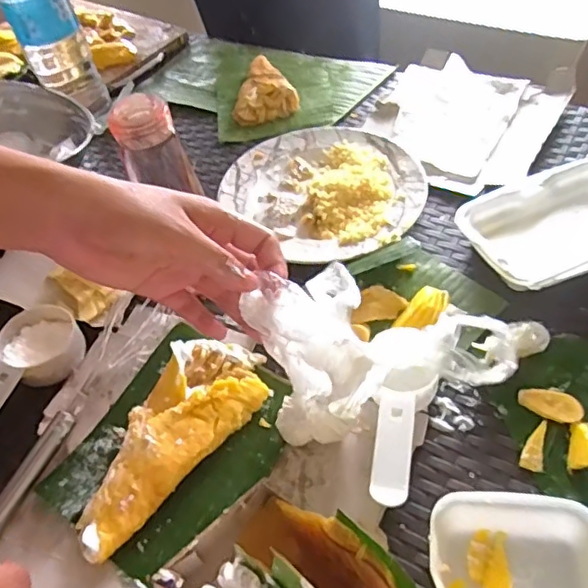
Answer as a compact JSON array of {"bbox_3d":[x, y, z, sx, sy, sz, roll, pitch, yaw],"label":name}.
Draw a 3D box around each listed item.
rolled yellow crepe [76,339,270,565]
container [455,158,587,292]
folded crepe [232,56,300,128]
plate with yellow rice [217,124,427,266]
[{"bbox_3d":[-0.093,0.114,0.463,0.086,0.022,0.194,16,55,18],"label":"rolled yellow crepe"},{"bbox_3d":[0.258,-0.063,0.563,0.185,0.041,0.129,-23,52,-12],"label":"container"},{"bbox_3d":[-0.053,-0.291,0.808,0.085,0.024,0.152,-17,51,-7],"label":"folded crepe"},{"bbox_3d":[0.039,-0.121,0.649,0.194,0.023,0.222,-34,55,-20],"label":"plate with yellow rice"}]

